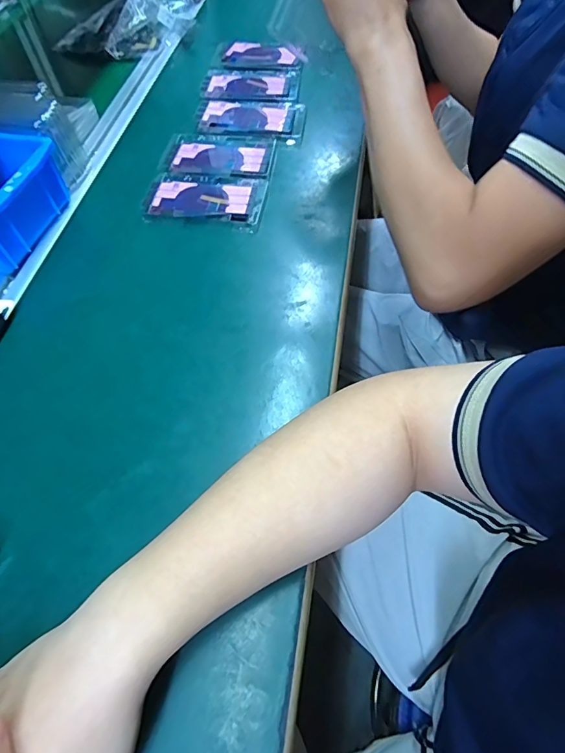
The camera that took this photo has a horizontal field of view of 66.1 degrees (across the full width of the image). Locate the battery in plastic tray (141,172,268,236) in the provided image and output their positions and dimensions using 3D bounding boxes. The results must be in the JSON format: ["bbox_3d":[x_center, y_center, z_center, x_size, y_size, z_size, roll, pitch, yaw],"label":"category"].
[{"bbox_3d":[-0.083,-0.187,0.459,0.124,0.005,0.074,6,60,6],"label":"battery in plastic tray"}]

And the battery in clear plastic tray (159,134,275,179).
[{"bbox_3d":[-0.075,-0.254,0.497,0.127,0.005,0.078,6,60,6],"label":"battery in clear plastic tray"}]

